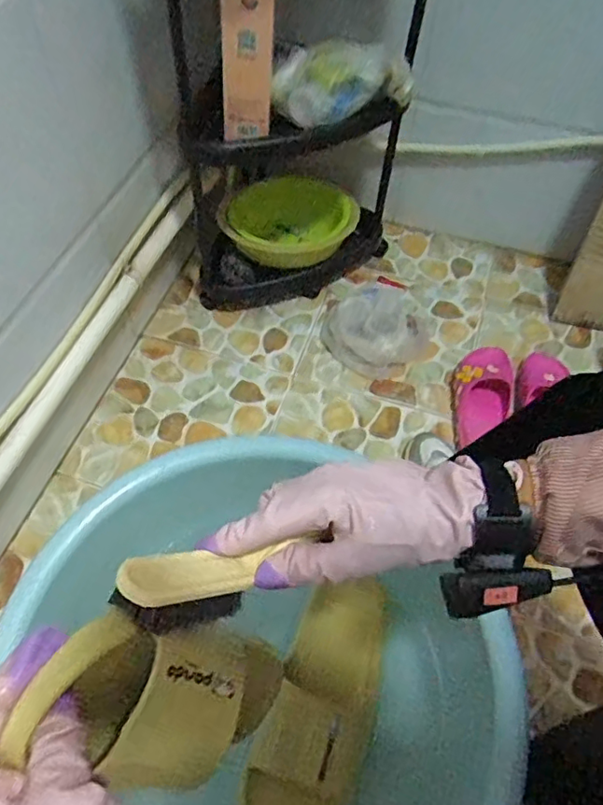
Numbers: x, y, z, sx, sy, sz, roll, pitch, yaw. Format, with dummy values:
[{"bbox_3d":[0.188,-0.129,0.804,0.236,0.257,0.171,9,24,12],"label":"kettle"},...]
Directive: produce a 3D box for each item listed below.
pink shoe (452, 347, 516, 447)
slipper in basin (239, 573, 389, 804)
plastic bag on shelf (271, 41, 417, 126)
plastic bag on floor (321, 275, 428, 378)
[{"bbox_3d":[0.309,-0.014,0.991,0.099,0.062,0.204,14,57,7],"label":"pink shoe"},{"bbox_3d":[0.025,0.280,0.552,0.094,0.051,0.238,18,57,9],"label":"slipper in basin"},{"bbox_3d":[0.060,-0.455,0.824,0.197,0.106,0.085,12,56,5],"label":"plastic bag on shelf"},{"bbox_3d":[0.146,-0.156,1.047,0.178,0.096,0.198,40,63,22],"label":"plastic bag on floor"}]

